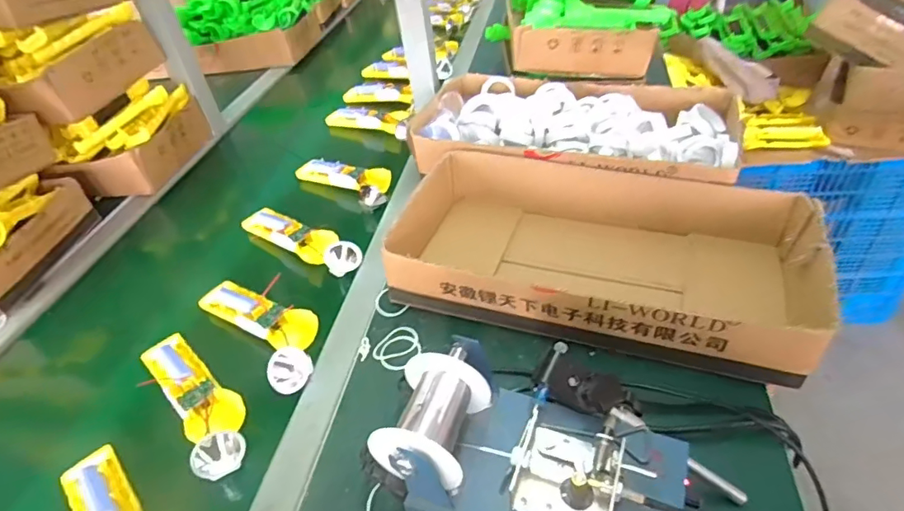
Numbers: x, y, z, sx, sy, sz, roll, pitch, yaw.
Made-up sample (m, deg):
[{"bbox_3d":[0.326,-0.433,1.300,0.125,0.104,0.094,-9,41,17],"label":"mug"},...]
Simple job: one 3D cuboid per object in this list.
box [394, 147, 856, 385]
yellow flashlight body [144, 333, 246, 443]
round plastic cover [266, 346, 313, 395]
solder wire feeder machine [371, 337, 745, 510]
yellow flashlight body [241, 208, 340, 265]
[{"bbox_3d":[0.160,-0.006,0.573,0.411,0.088,0.226,8,44,17],"label":"box"},{"bbox_3d":[-0.262,0.130,0.523,0.052,0.023,0.157,-35,48,-27],"label":"yellow flashlight body"},{"bbox_3d":[-0.165,0.115,0.526,0.043,0.046,0.014,-9,13,-16],"label":"round plastic cover"},{"bbox_3d":[0.079,0.149,0.373,0.232,0.125,0.146,11,44,20],"label":"solder wire feeder machine"},{"bbox_3d":[-0.216,-0.031,0.701,0.172,0.023,0.053,25,51,32],"label":"yellow flashlight body"}]

